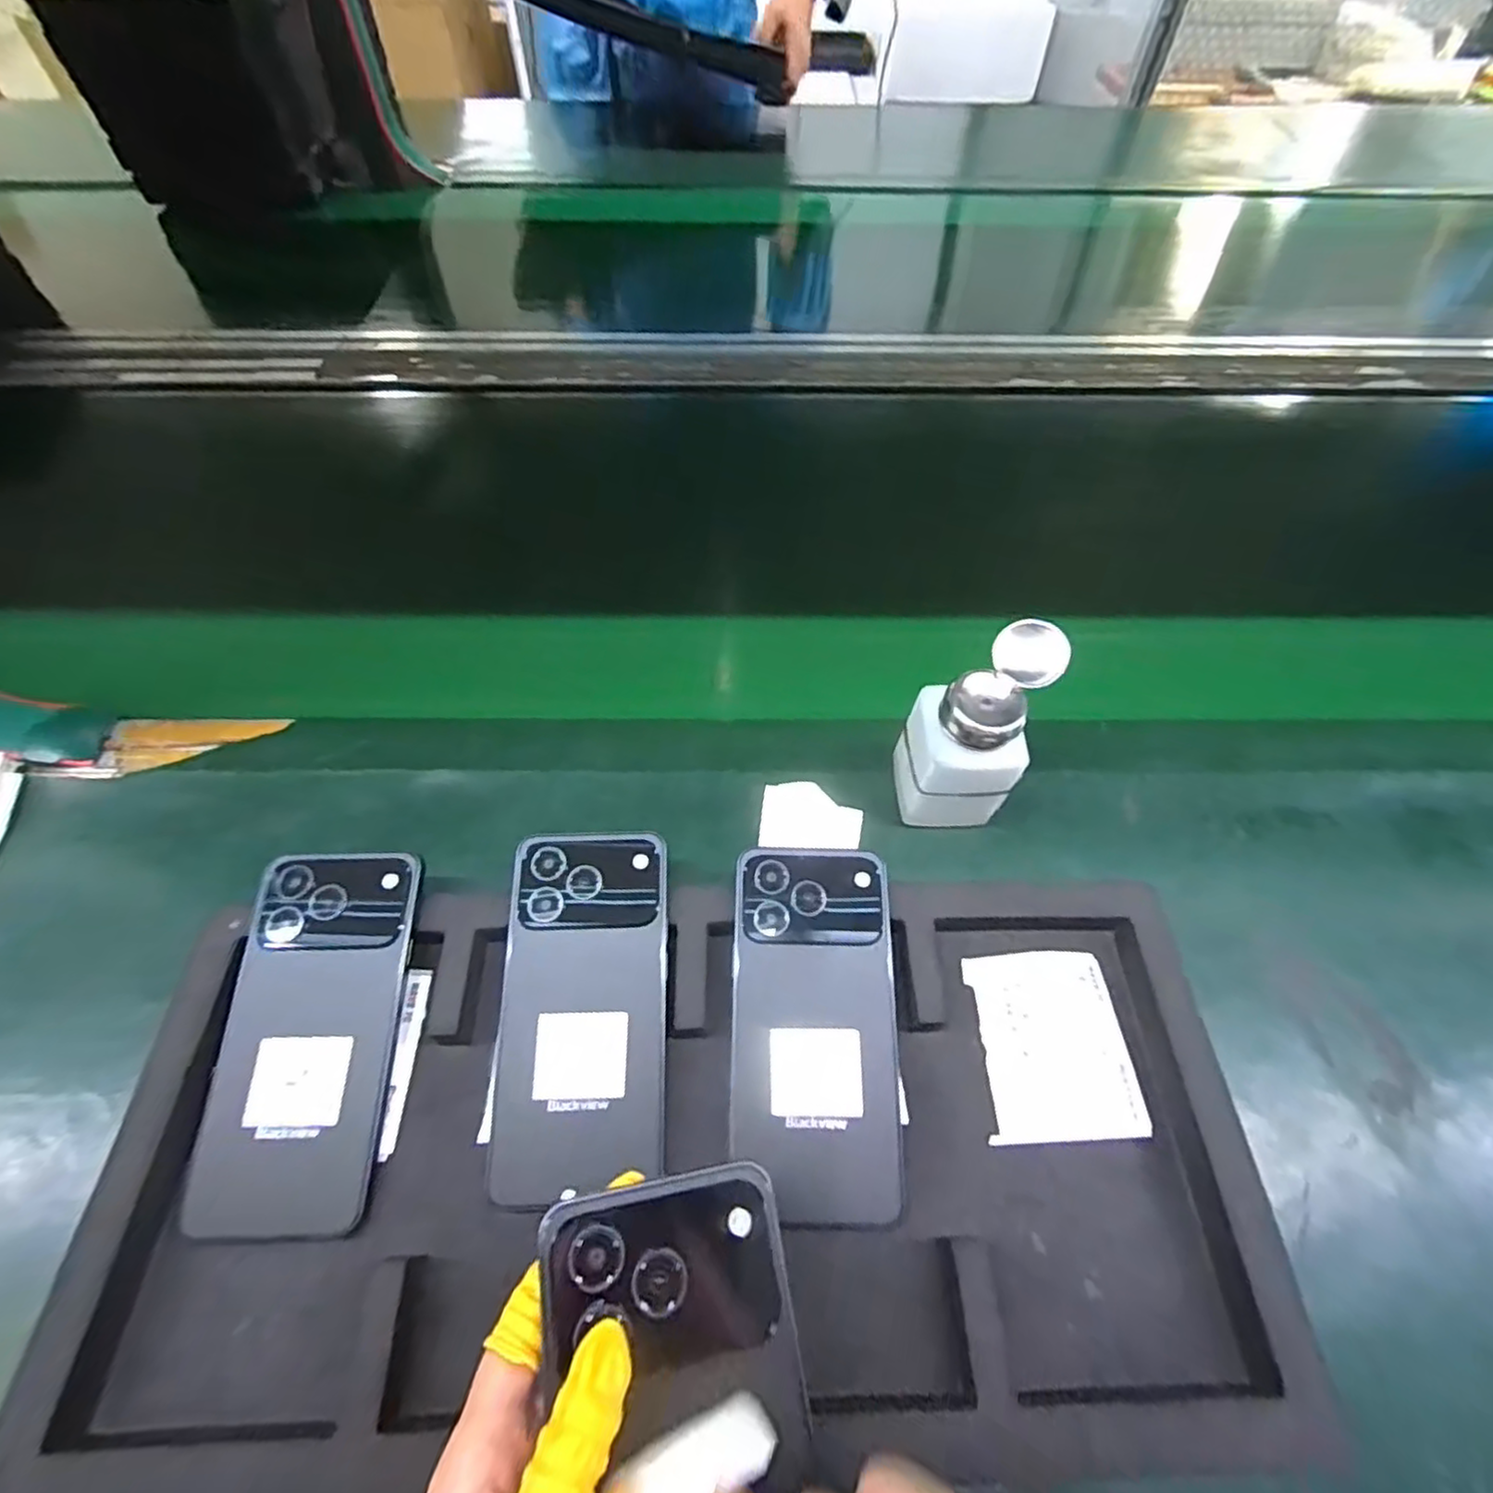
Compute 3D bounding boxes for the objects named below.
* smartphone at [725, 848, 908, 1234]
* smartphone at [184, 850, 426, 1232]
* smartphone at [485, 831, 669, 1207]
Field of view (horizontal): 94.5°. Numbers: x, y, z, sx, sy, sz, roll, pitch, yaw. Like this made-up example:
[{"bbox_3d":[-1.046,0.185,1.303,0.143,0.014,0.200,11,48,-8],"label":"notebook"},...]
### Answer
[{"bbox_3d":[0.032,0.127,0.322,0.077,0.006,0.161,-2,68,-2],"label":"smartphone"},{"bbox_3d":[-0.198,0.127,0.314,0.074,0.007,0.158,0,66,-4],"label":"smartphone"},{"bbox_3d":[-0.076,0.117,0.324,0.076,0.006,0.156,-1,68,-4],"label":"smartphone"}]

